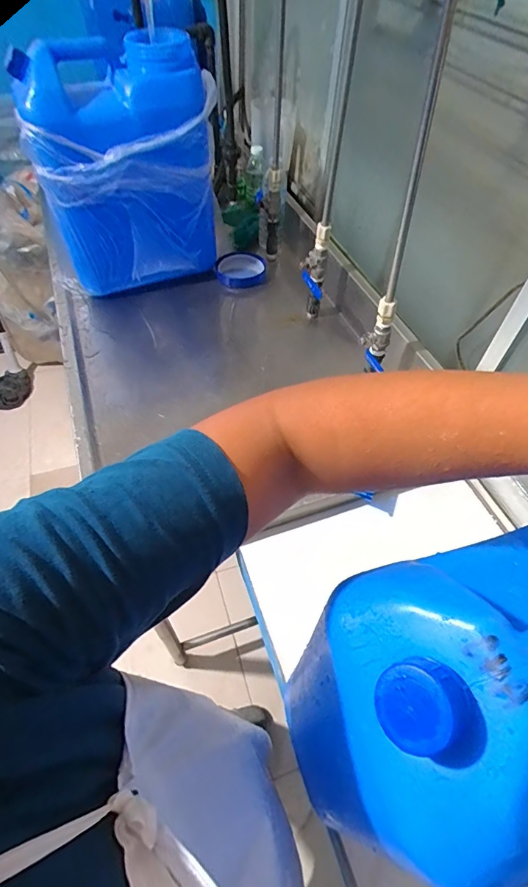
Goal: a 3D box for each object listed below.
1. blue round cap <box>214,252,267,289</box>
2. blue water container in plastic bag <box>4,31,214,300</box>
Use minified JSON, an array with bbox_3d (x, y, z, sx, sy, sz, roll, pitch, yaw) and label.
[{"bbox_3d":[-0.057,-0.436,1.084,0.120,0.035,0.120,2,53,-2],"label":"blue round cap"},{"bbox_3d":[-0.298,-0.557,0.915,0.324,0.422,0.221,-24,58,-20],"label":"blue water container in plastic bag"}]

